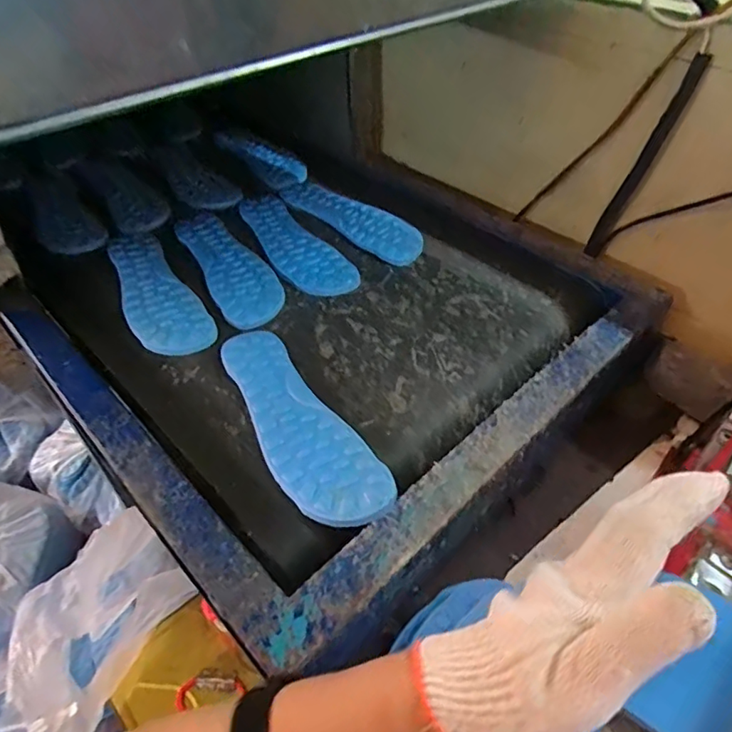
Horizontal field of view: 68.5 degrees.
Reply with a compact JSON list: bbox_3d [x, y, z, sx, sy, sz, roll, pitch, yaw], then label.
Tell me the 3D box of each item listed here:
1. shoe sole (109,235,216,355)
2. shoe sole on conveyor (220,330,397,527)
[{"bbox_3d":[-0.267,-0.100,0.665,0.080,0.008,0.260,-25,51,-21],"label":"shoe sole"},{"bbox_3d":[-0.069,0.050,0.522,0.083,0.016,0.256,-23,50,-20],"label":"shoe sole on conveyor"}]

